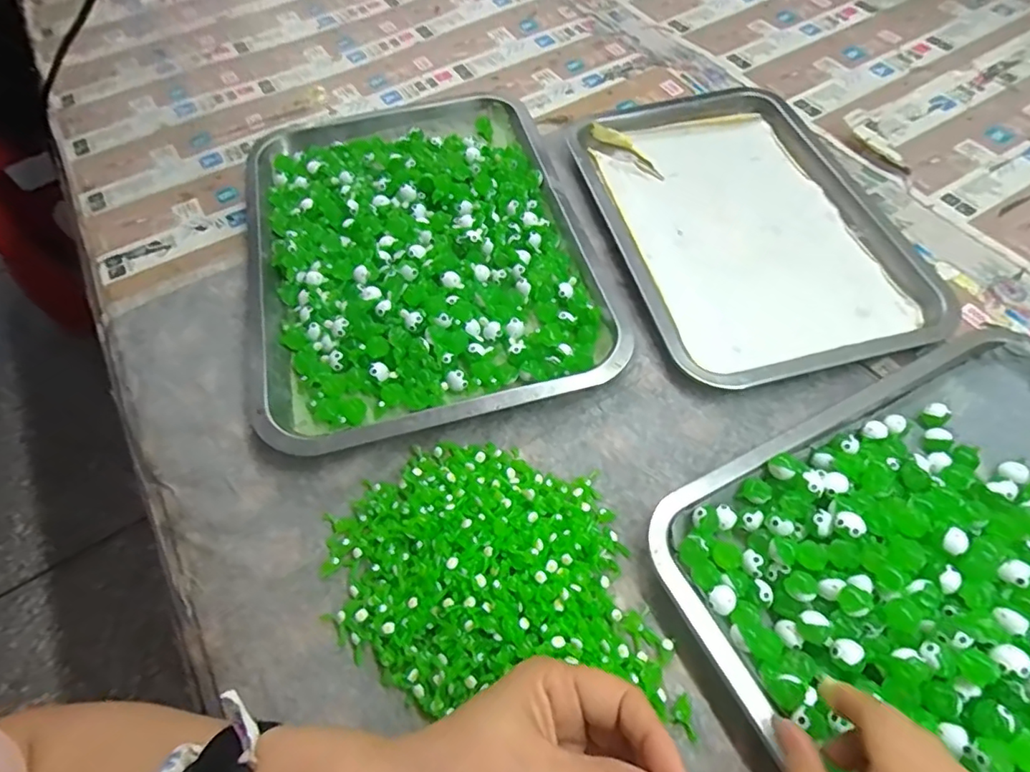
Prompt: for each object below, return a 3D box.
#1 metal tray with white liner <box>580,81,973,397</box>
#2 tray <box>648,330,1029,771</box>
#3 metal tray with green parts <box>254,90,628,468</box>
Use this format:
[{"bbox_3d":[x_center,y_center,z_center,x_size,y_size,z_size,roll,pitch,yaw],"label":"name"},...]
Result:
[{"bbox_3d":[0.188,-0.144,0.470,0.213,0.018,0.313,-13,59,-5],"label":"metal tray with white liner"},{"bbox_3d":[0.260,0.110,0.296,0.308,0.036,0.257,-26,61,-12],"label":"tray"},{"bbox_3d":[-0.085,-0.123,0.464,0.270,0.026,0.357,-15,59,-6],"label":"metal tray with green parts"}]

